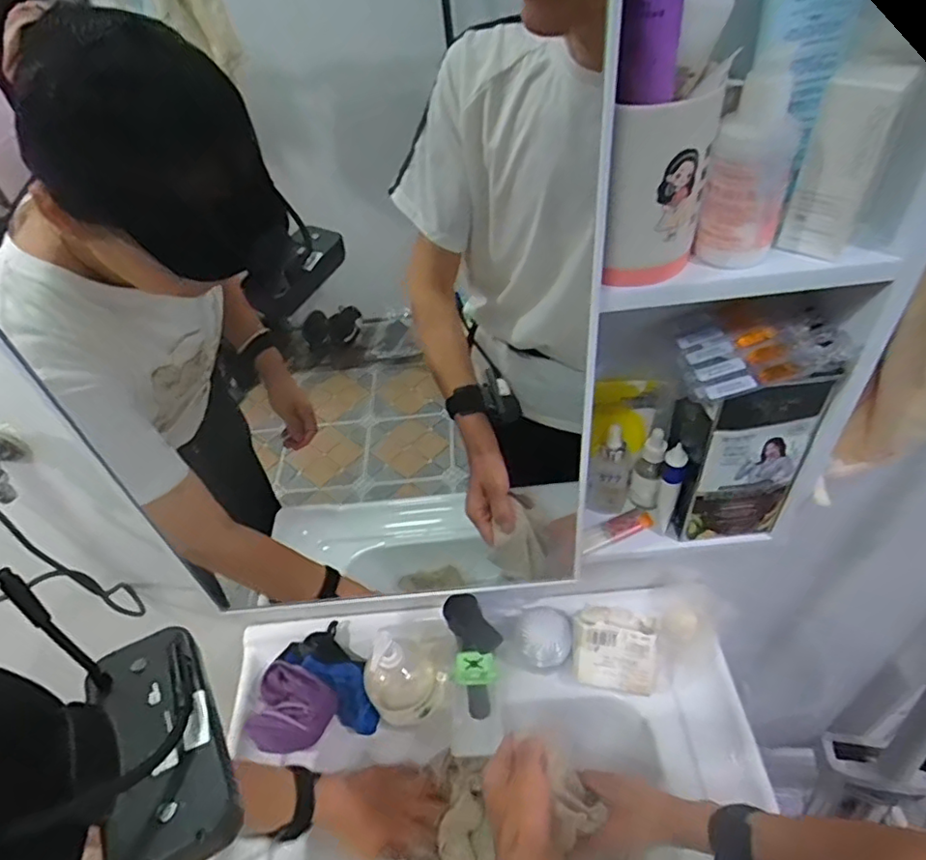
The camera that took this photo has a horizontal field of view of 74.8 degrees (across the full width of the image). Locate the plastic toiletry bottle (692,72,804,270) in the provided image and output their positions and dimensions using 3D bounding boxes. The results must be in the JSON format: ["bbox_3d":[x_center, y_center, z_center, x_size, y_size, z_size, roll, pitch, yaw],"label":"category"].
[{"bbox_3d":[0.164,-0.146,0.345,0.043,0.102,0.042,18,51,23],"label":"plastic toiletry bottle"}]

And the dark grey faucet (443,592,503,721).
[{"bbox_3d":[0.012,0.255,0.686,0.056,0.139,0.074,-6,15,-4],"label":"dark grey faucet"}]

